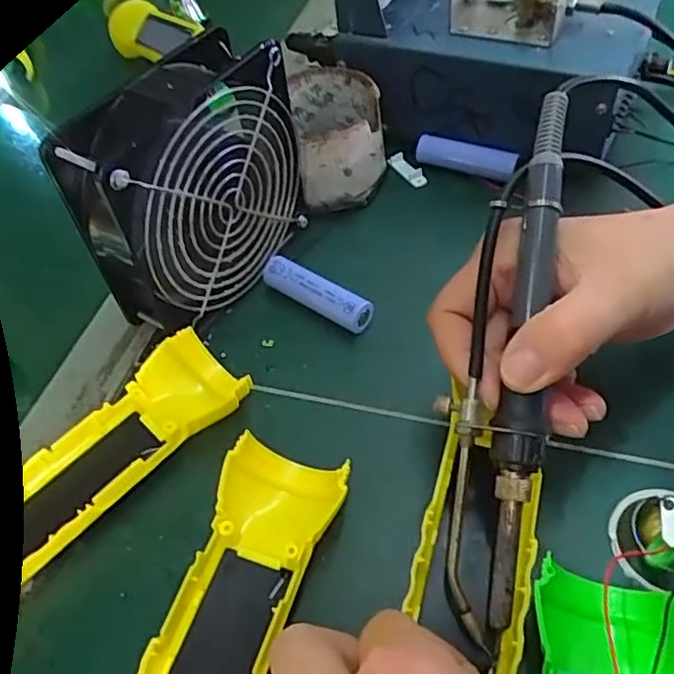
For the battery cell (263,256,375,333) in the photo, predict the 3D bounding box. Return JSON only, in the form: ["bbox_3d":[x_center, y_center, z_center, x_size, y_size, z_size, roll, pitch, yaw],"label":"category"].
[{"bbox_3d":[-0.011,-0.022,0.338,0.066,0.019,0.015,28,59,25],"label":"battery cell"}]

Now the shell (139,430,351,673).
[{"bbox_3d":[-0.044,0.114,0.229,0.044,0.025,0.161,13,54,16],"label":"shell"}]

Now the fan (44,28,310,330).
[{"bbox_3d":[-0.070,-0.072,0.320,0.047,0.118,0.122,29,59,26],"label":"fan"}]

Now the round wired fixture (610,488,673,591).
[{"bbox_3d":[0.129,0.075,0.237,0.037,0.024,0.042,-30,54,-18],"label":"round wired fixture"}]

